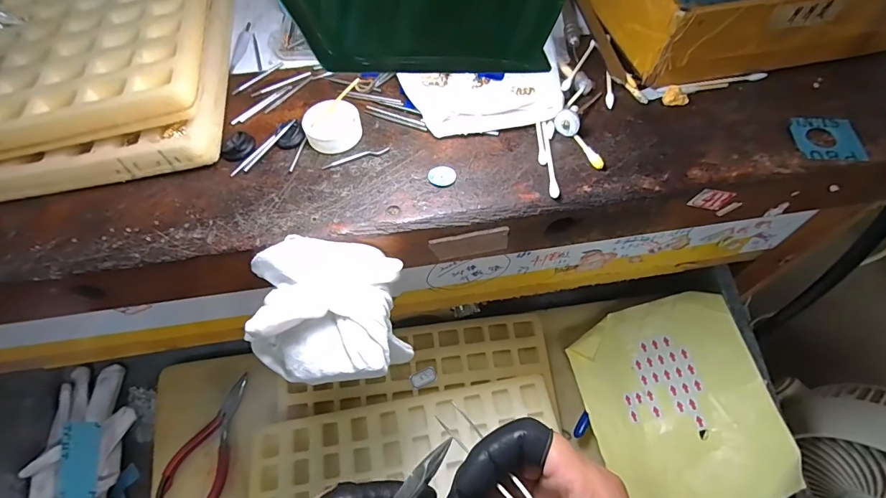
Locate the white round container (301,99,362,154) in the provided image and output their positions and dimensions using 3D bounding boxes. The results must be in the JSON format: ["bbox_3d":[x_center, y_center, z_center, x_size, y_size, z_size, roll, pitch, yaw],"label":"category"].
[{"bbox_3d":[-0.064,-0.072,0.248,0.032,0.014,0.032,-1,58,1],"label":"white round container"}]

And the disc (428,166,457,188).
[{"bbox_3d":[0.000,-0.041,0.233,0.015,0.004,0.014,-1,58,1],"label":"disc"}]

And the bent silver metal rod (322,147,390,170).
[{"bbox_3d":[-0.050,-0.054,0.242,0.039,0.004,0.005,-17,59,-9],"label":"bent silver metal rod"}]

